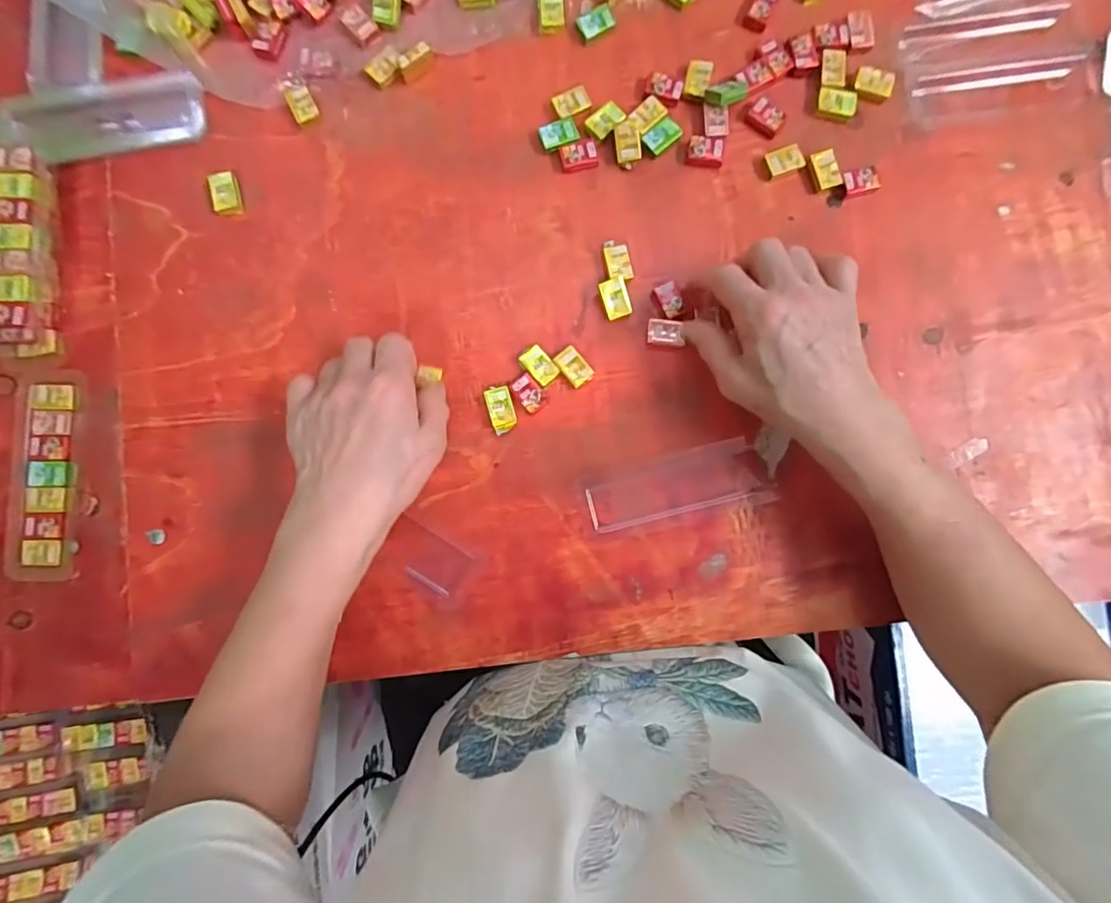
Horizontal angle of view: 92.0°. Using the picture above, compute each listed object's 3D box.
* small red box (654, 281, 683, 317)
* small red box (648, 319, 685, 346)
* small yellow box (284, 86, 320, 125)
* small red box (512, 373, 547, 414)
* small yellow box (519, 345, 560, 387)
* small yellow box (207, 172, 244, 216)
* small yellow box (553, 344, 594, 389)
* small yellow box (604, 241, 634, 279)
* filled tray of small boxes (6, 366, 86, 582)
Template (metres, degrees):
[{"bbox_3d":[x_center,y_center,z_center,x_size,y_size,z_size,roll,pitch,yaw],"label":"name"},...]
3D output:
[{"bbox_3d":[0.078,-0.104,0.367,0.015,0.005,0.024,-19,87,-1],"label":"small red box"},{"bbox_3d":[0.075,-0.082,0.365,0.024,0.004,0.018,4,86,0],"label":"small red box"},{"bbox_3d":[-0.178,-0.244,0.376,0.016,0.008,0.027,-24,87,-2],"label":"small yellow box"},{"bbox_3d":[-0.018,-0.040,0.365,0.016,0.007,0.026,-32,87,-2],"label":"small red box"},{"bbox_3d":[-0.011,-0.058,0.365,0.017,0.010,0.026,-38,87,-2],"label":"small yellow box"},{"bbox_3d":[-0.228,-0.178,0.370,0.019,0.007,0.029,-8,86,-1],"label":"small yellow box"},{"bbox_3d":[0.013,-0.057,0.366,0.017,0.009,0.027,-37,87,-2],"label":"small yellow box"},{"bbox_3d":[0.043,-0.132,0.370,0.016,0.010,0.029,-11,87,-1],"label":"small yellow box"},{"bbox_3d":[-0.338,0.014,0.357,0.039,0.009,0.138,0,86,0],"label":"filled tray of small boxes"}]

